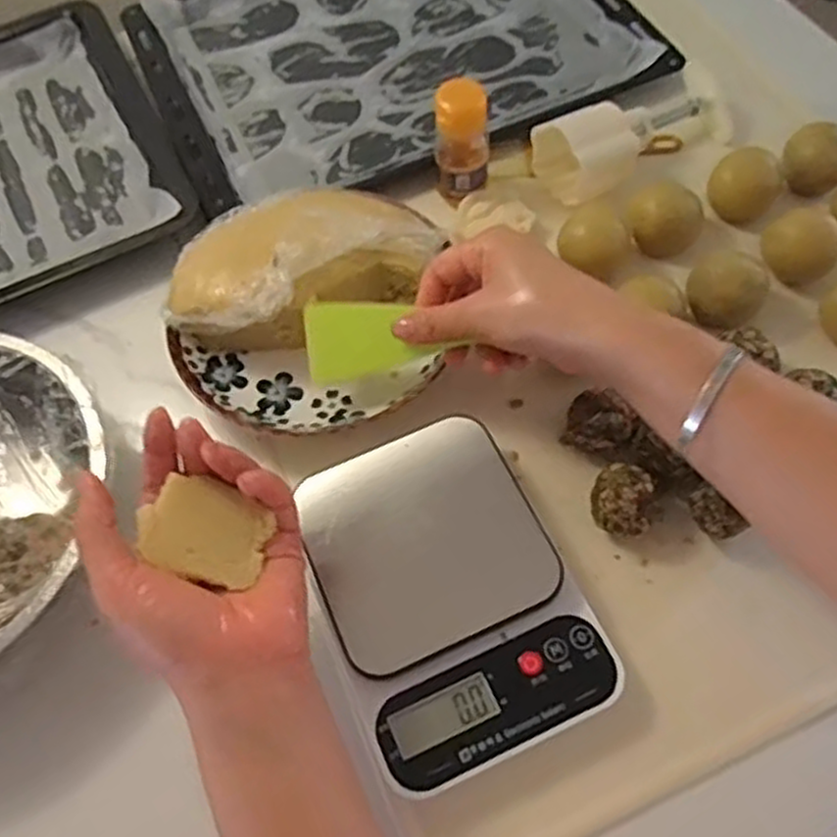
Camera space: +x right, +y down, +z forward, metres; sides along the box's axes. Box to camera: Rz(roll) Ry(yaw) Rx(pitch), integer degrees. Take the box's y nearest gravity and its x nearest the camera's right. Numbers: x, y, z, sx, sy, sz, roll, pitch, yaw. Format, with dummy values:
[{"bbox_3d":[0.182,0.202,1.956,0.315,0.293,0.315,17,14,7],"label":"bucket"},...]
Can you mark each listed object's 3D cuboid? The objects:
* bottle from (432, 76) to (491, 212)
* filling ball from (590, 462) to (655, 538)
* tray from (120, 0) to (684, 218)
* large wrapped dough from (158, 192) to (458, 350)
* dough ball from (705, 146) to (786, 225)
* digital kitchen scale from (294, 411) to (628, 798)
[{"bbox_3d":[0.032,-0.191,0.546,0.036,0.092,0.031,-1,61,3],"label":"bottle"},{"bbox_3d":[0.115,0.049,0.441,0.032,0.036,0.040,13,63,11],"label":"filling ball"},{"bbox_3d":[-0.029,-0.335,0.669,0.396,0.023,0.292,-20,62,-7],"label":"tray"},{"bbox_3d":[-0.080,-0.106,0.513,0.176,0.078,0.100,-22,62,-9],"label":"large wrapped dough"},{"bbox_3d":[0.234,-0.168,0.552,0.047,0.038,0.044,-2,61,3],"label":"dough ball"},{"bbox_3d":[0.014,0.093,0.421,0.127,0.037,0.177,-22,62,-9],"label":"digital kitchen scale"}]

